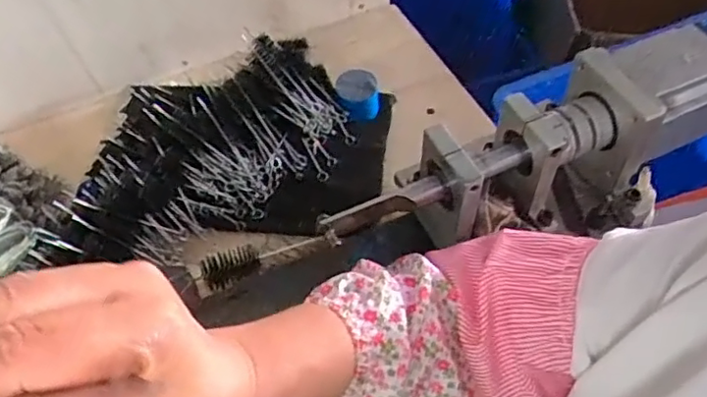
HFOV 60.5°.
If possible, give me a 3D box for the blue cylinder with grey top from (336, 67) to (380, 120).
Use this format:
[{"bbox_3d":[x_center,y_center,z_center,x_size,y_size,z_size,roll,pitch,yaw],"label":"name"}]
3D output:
[{"bbox_3d":[0.005,-0.117,0.689,0.048,0.036,0.051,-5,54,0],"label":"blue cylinder with grey top"}]

